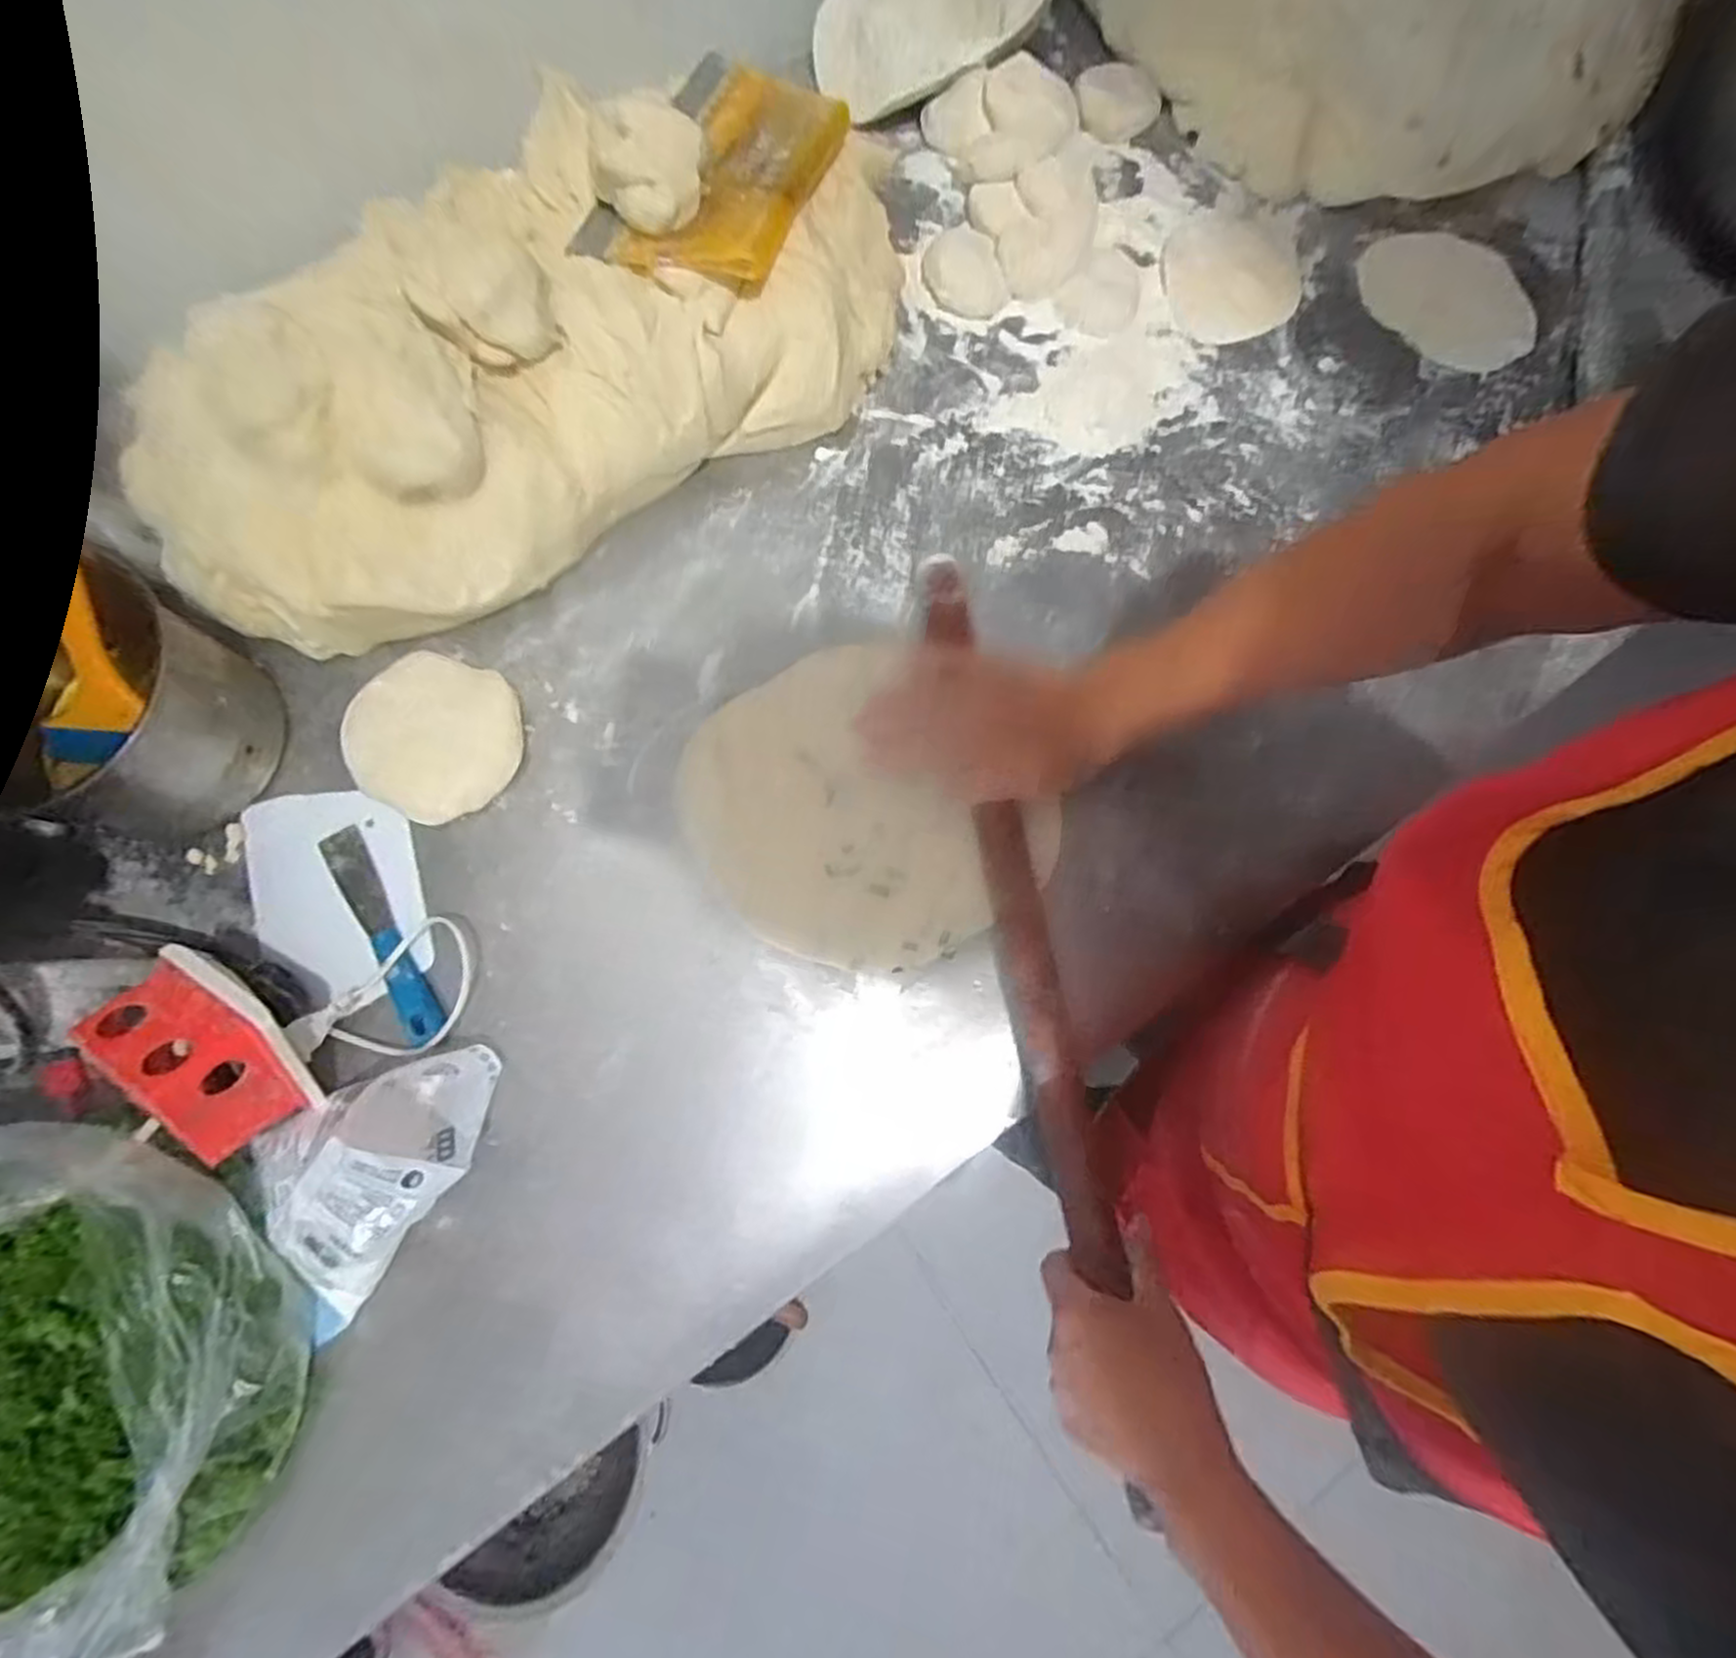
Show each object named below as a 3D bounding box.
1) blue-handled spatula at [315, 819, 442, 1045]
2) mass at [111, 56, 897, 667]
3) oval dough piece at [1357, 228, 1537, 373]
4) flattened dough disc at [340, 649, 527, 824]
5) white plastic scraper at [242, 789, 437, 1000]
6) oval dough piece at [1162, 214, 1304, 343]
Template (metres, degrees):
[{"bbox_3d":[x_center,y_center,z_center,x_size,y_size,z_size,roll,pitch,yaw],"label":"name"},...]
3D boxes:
[{"bbox_3d":[-0.299,0.063,0.474,0.025,0.011,0.147,-32,80,-8],"label":"blue-handled spatula"},{"bbox_3d":[-0.216,-0.316,0.508,0.530,0.136,0.234,-35,81,-8],"label":"mass"},{"bbox_3d":[0.468,-0.428,0.618,0.112,0.008,0.140,-41,82,-9],"label":"oval dough piece"},{"bbox_3d":[-0.279,-0.061,0.497,0.105,0.028,0.105,0,78,-1],"label":"flattened dough disc"},{"bbox_3d":[-0.336,0.038,0.486,0.105,0.008,0.133,-15,79,-4],"label":"white plastic scraper"},{"bbox_3d":[0.283,-0.428,0.594,0.107,0.008,0.111,-3,78,-2],"label":"oval dough piece"}]

